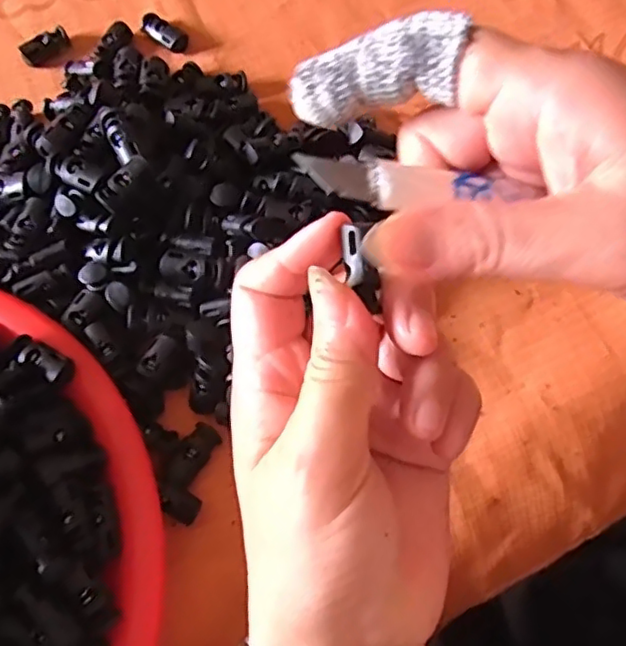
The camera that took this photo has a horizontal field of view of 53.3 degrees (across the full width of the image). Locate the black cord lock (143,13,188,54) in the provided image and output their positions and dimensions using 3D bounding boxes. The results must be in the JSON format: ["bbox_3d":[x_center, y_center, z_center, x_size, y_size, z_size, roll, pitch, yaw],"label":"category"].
[{"bbox_3d":[-0.083,-0.162,0.349,0.027,0.008,0.015,36,74,12],"label":"black cord lock"}]

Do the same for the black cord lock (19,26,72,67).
[{"bbox_3d":[-0.147,-0.152,0.345,0.027,0.011,0.013,-36,74,-12],"label":"black cord lock"}]

